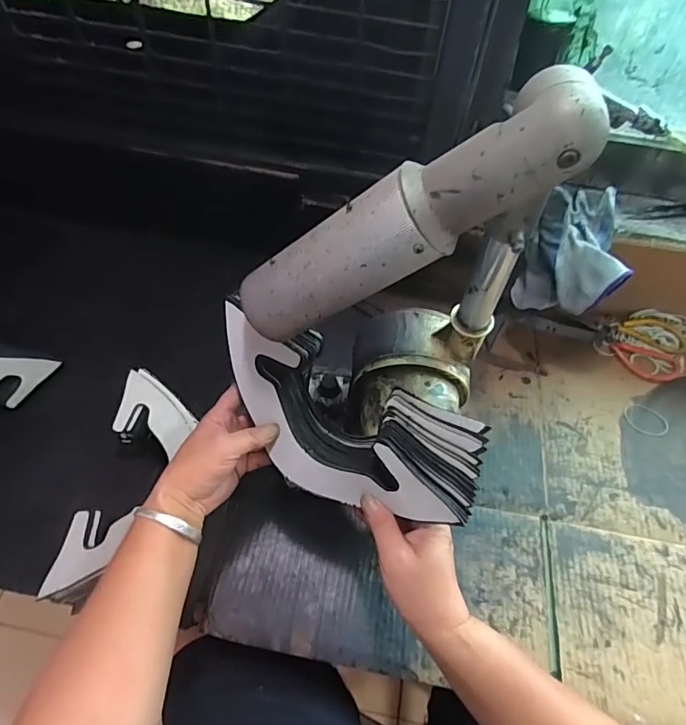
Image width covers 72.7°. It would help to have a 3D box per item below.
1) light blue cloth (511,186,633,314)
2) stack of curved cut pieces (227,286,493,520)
[{"bbox_3d":[0.308,-0.147,0.622,0.126,0.114,0.161,27,59,14],"label":"light blue cloth"},{"bbox_3d":[-0.006,0.056,0.423,0.257,0.114,0.093,33,60,19],"label":"stack of curved cut pieces"}]

